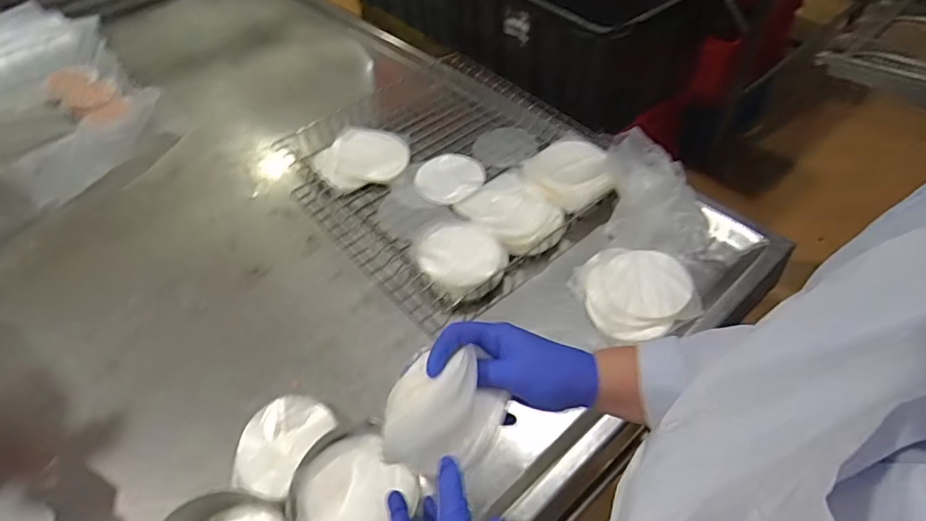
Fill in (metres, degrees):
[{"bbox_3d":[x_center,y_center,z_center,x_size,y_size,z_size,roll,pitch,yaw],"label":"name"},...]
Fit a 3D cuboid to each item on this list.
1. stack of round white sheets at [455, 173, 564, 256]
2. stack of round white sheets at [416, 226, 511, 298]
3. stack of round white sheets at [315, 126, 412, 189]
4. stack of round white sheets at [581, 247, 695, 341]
[{"bbox_3d":[0.077,-0.070,0.906,0.122,0.044,0.163,-32,54,-20],"label":"stack of round white sheets"},{"bbox_3d":[-0.006,0.001,0.858,0.127,0.046,0.140,-26,52,-16],"label":"stack of round white sheets"},{"bbox_3d":[-0.184,-0.187,1.034,0.173,0.047,0.132,-18,50,-9],"label":"stack of round white sheets"},{"bbox_3d":[0.255,0.041,0.817,0.150,0.026,0.151,-3,49,3],"label":"stack of round white sheets"}]

